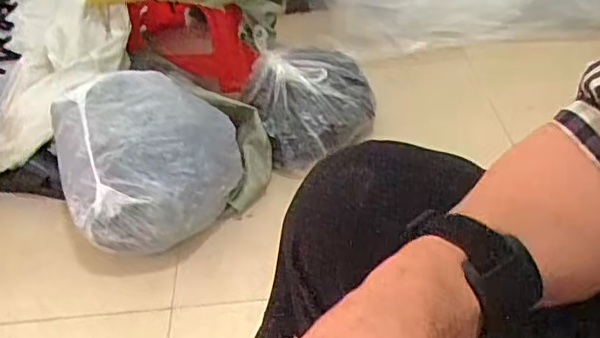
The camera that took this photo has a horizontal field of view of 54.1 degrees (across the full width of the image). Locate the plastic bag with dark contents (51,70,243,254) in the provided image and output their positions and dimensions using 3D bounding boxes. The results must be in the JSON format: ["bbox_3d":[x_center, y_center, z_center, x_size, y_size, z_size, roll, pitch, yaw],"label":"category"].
[{"bbox_3d":[-0.240,-0.027,0.946,0.277,0.163,0.269,-22,42,-17],"label":"plastic bag with dark contents"}]

